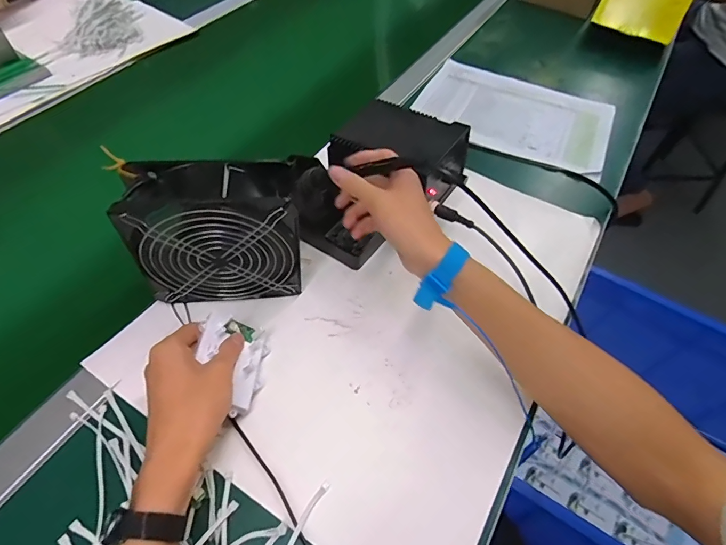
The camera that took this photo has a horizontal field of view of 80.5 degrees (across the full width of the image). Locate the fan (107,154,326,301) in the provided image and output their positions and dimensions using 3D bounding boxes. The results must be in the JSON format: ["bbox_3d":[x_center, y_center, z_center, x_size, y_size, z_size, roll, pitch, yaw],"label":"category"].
[{"bbox_3d":[-0.133,-0.035,0.426,0.161,0.159,0.061,-5,56,-7],"label":"fan"}]

